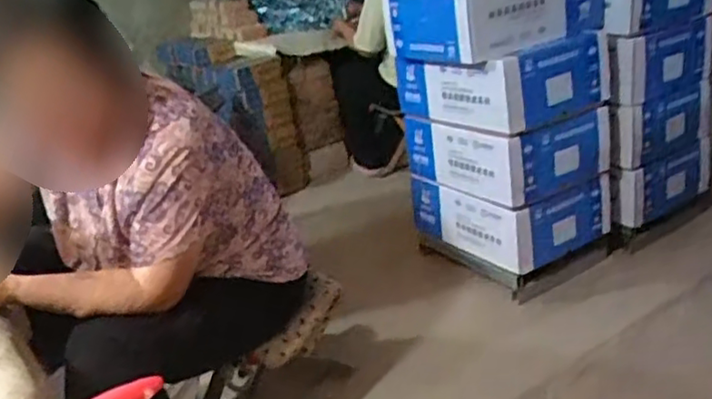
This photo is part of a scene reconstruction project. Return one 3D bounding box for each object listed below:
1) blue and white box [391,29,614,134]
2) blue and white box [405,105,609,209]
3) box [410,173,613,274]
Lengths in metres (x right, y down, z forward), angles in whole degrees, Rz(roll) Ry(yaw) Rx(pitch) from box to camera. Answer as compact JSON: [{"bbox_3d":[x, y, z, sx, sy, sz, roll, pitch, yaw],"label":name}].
[{"bbox_3d":[0.350,-0.302,1.609,0.333,0.191,0.465,-16,23,-20],"label":"blue and white box"},{"bbox_3d":[0.380,-0.149,1.707,0.314,0.192,0.470,-18,24,-24],"label":"blue and white box"},{"bbox_3d":[0.410,0.015,1.797,0.327,0.203,0.491,-18,24,-24],"label":"box"}]

